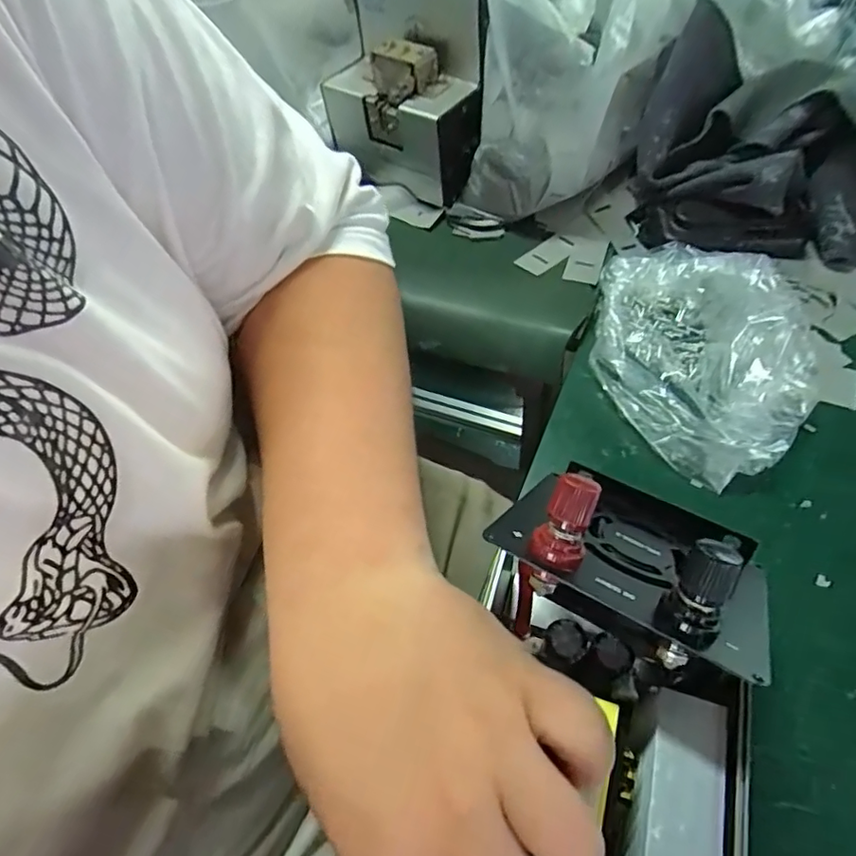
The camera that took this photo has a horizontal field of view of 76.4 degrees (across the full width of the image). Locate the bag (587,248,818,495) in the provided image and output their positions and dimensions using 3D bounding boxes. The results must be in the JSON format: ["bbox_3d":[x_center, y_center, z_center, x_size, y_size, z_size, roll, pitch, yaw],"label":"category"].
[{"bbox_3d":[0.166,-0.057,0.343,0.125,0.039,0.169,-28,59,-13],"label":"bag"}]

